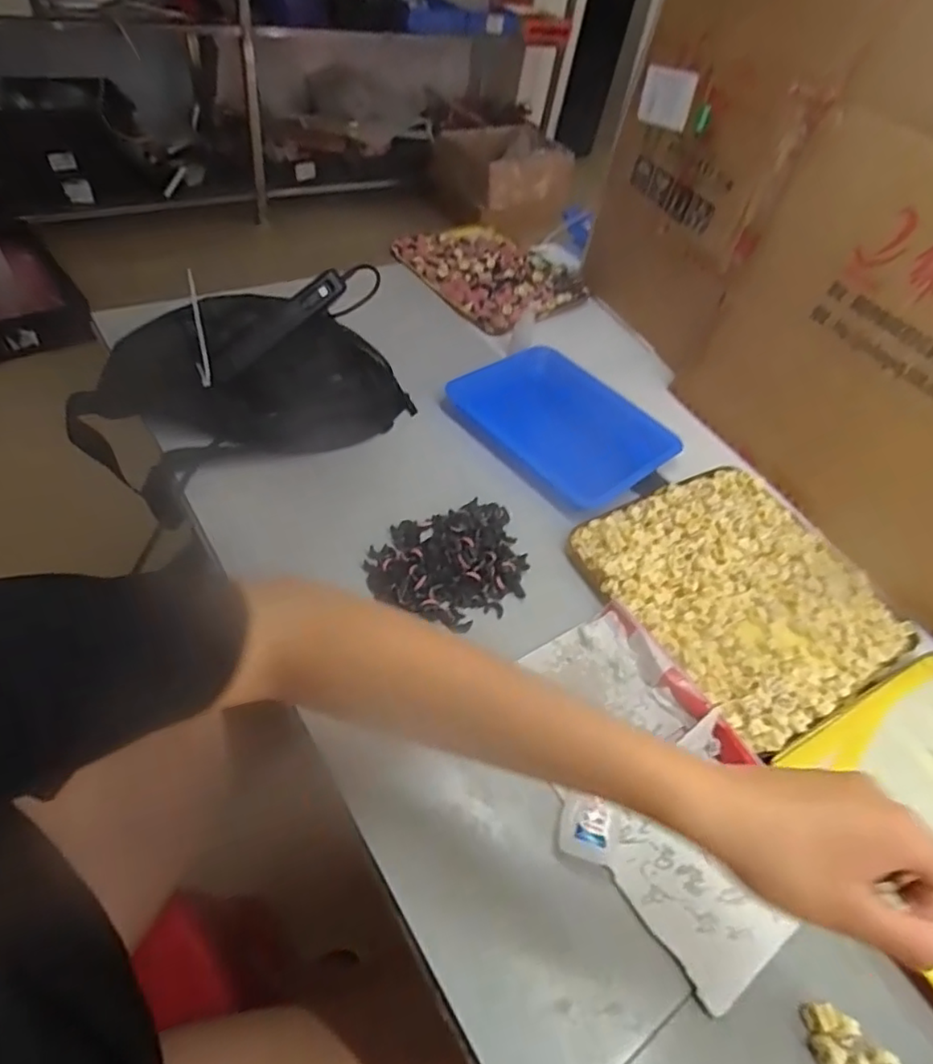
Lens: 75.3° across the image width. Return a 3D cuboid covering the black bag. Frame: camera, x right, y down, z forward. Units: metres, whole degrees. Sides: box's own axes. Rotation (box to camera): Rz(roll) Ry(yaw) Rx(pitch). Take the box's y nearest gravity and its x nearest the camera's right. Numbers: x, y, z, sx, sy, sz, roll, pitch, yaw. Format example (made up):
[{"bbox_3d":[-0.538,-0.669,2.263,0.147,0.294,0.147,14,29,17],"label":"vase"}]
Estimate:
[{"bbox_3d":[-0.217,-0.146,0.590,0.284,0.133,0.210,-33,64,-33],"label":"black bag"}]

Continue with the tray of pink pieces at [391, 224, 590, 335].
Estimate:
[{"bbox_3d":[0.032,-0.371,0.871,0.240,0.039,0.211,41,54,21],"label":"tray of pink pieces"}]

